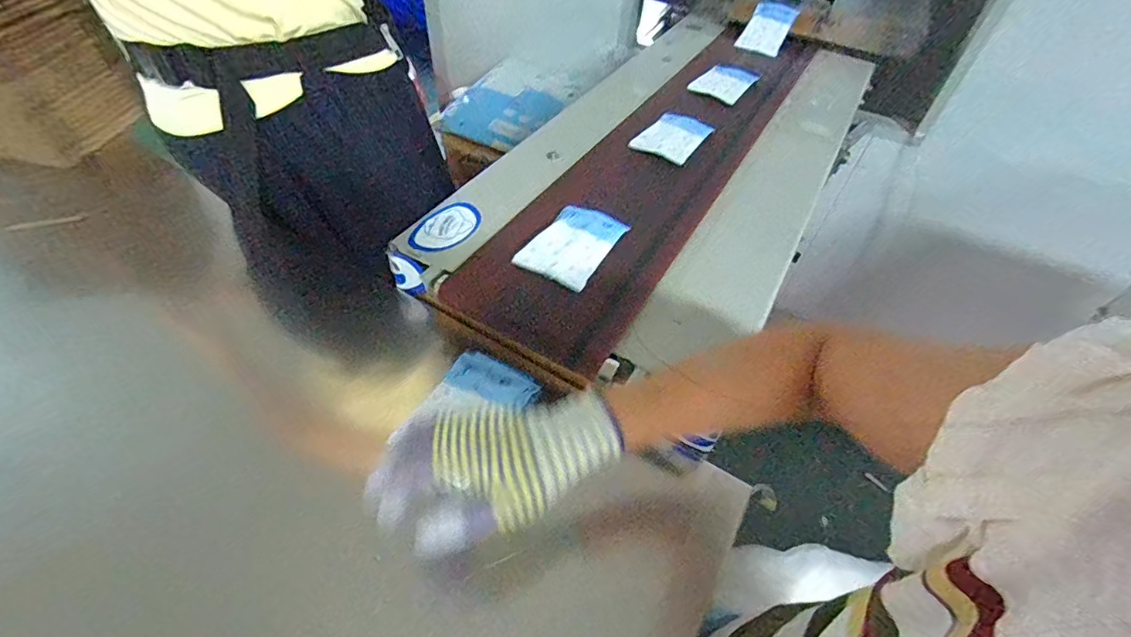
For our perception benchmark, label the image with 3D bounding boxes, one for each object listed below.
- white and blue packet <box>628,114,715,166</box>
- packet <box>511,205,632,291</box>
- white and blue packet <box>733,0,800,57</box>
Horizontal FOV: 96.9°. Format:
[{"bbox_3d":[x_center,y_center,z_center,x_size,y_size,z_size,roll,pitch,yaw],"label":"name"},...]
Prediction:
[{"bbox_3d":[0.167,-0.281,0.765,0.080,0.024,0.138,28,54,17],"label":"white and blue packet"},{"bbox_3d":[0.010,-0.089,0.585,0.086,0.011,0.127,28,54,17],"label":"packet"},{"bbox_3d":[0.408,-0.589,1.012,0.091,0.103,0.023,37,16,28],"label":"white and blue packet"}]

